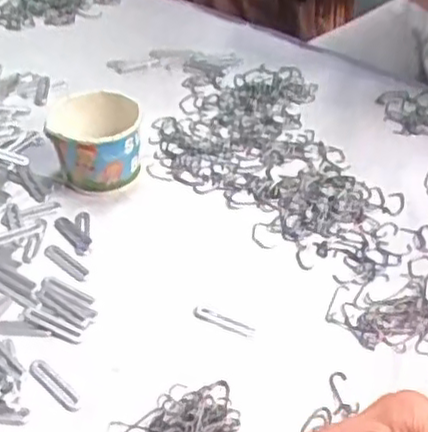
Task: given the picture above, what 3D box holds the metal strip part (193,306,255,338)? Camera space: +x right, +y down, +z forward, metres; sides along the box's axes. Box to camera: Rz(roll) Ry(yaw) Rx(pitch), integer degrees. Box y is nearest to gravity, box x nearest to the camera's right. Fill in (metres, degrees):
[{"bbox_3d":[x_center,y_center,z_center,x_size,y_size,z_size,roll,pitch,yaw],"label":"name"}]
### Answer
[{"bbox_3d":[0.008,0.089,0.588,0.053,0.007,0.012,15,44,16],"label":"metal strip part"}]

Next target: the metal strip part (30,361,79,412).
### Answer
[{"bbox_3d":[-0.121,0.129,0.533,0.015,0.004,0.058,-33,52,-32],"label":"metal strip part"}]

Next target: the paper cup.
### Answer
[{"bbox_3d":[-0.120,-0.075,0.715,0.090,0.073,0.085,-4,42,-5],"label":"paper cup"}]

